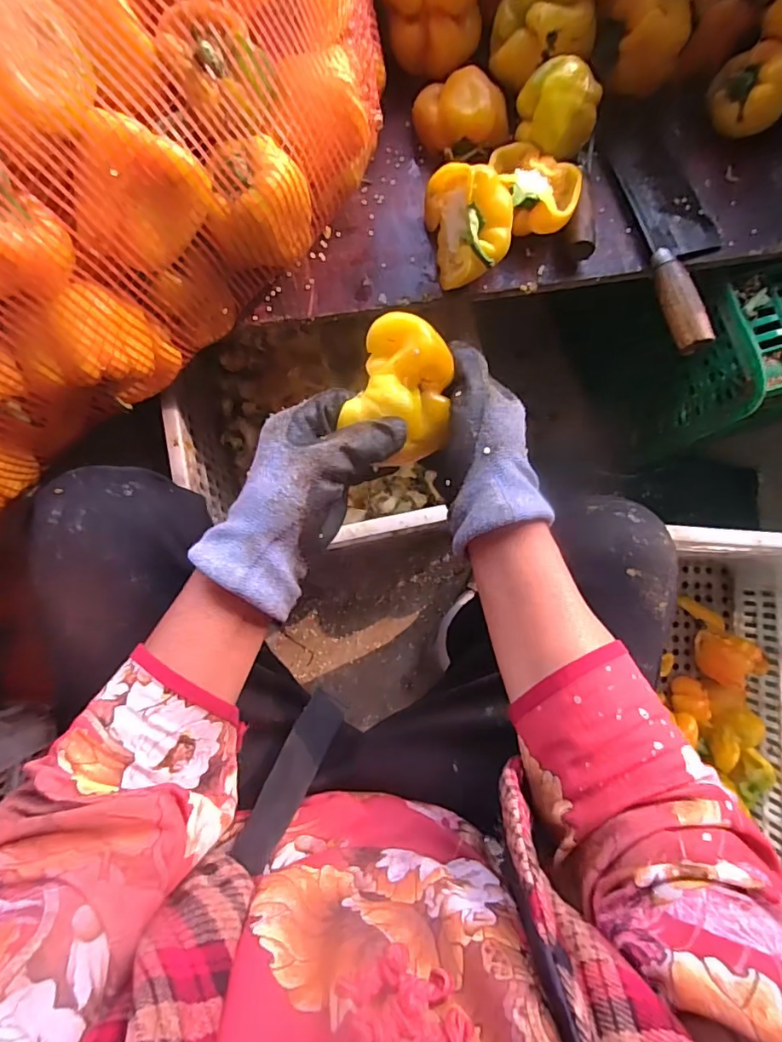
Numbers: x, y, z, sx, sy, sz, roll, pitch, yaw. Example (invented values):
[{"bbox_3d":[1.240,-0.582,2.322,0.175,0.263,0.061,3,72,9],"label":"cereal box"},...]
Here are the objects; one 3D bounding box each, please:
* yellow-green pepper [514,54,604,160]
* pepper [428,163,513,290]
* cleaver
[{"bbox_3d":[0.149,-0.373,0.481,0.074,0.057,0.060,22,84,0],"label":"yellow-green pepper"},{"bbox_3d":[0.072,-0.273,0.476,0.060,0.079,0.104,-12,85,-3],"label":"pepper"},{"bbox_3d":[0.278,-0.271,0.497,0.080,0.033,0.221,-14,85,-3],"label":"cleaver"}]

